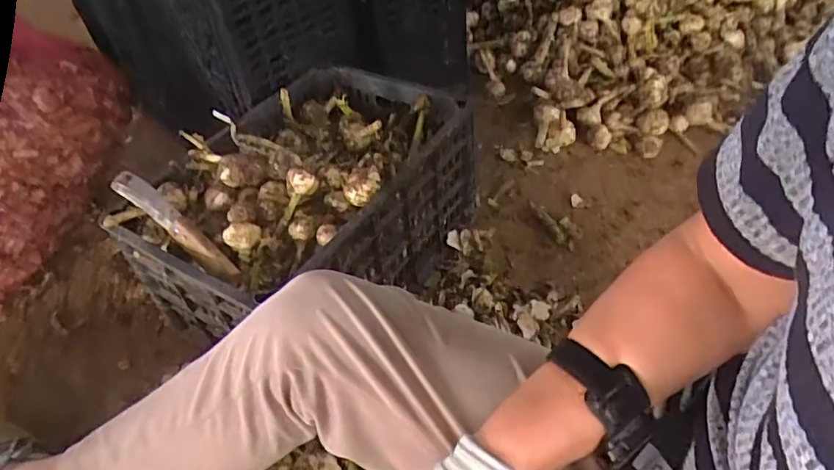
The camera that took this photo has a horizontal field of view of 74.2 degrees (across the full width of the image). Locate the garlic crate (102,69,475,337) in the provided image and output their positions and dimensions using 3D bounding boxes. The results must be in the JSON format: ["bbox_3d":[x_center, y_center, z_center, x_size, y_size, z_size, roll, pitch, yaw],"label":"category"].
[{"bbox_3d":[-0.147,-0.047,0.799,0.321,0.226,0.455,17,47,21],"label":"garlic crate"}]

